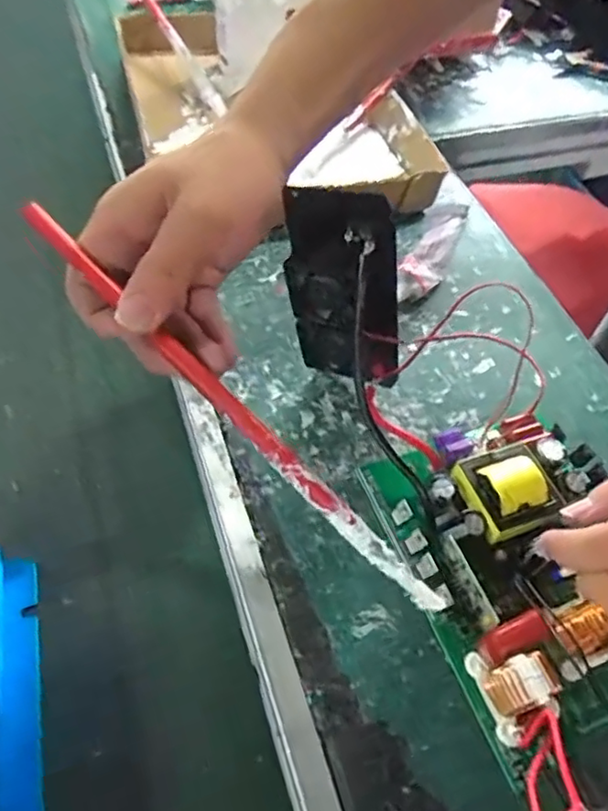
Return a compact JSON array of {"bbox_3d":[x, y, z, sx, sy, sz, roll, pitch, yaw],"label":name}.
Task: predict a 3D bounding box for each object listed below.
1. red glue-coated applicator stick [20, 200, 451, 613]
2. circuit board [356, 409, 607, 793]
[{"bbox_3d":[-0.033,0.002,0.282,0.263,0.010,0.010,44,60,0],"label":"red glue-coated applicator stick"},{"bbox_3d":[0.121,0.076,0.313,0.129,0.037,0.168,-16,57,-15],"label":"circuit board"}]

